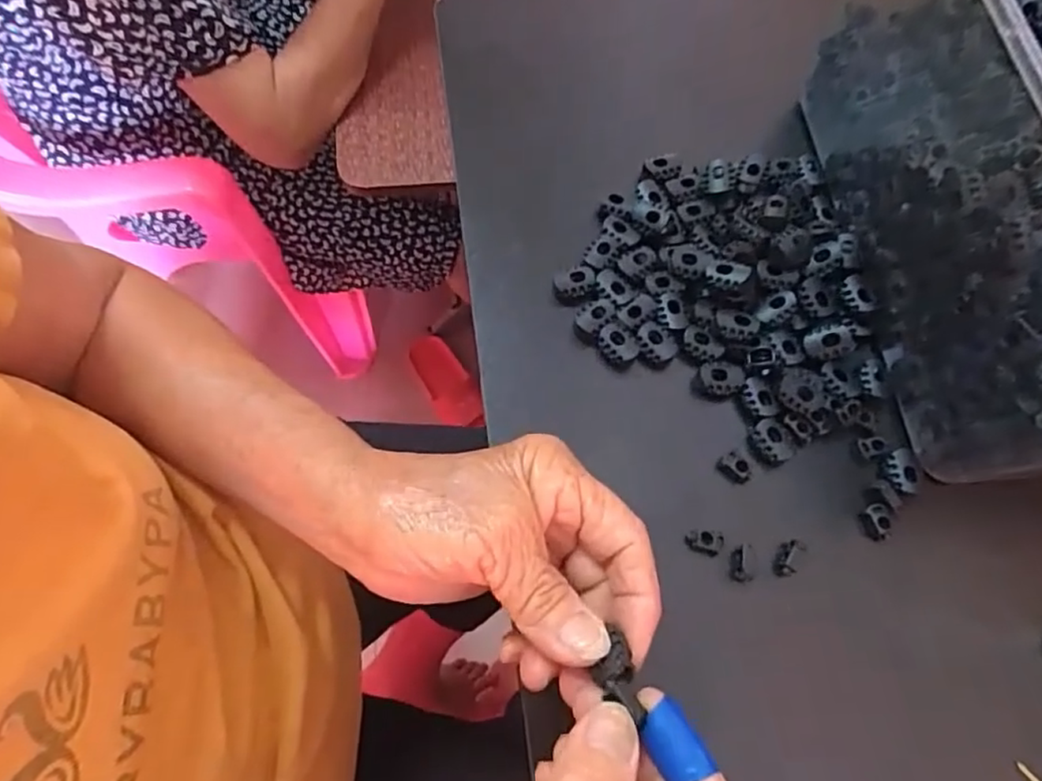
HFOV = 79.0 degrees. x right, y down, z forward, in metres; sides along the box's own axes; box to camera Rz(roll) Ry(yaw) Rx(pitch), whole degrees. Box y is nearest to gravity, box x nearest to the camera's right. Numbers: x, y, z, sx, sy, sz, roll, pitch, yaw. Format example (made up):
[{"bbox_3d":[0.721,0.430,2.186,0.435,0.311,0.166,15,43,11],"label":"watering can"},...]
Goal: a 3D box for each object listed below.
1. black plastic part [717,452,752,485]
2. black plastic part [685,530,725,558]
[{"bbox_3d":[0.101,0.038,0.302,0.016,0.014,0.009,26,70,8],"label":"black plastic part"},{"bbox_3d":[0.082,0.068,0.284,0.016,0.006,0.011,11,68,2],"label":"black plastic part"}]

